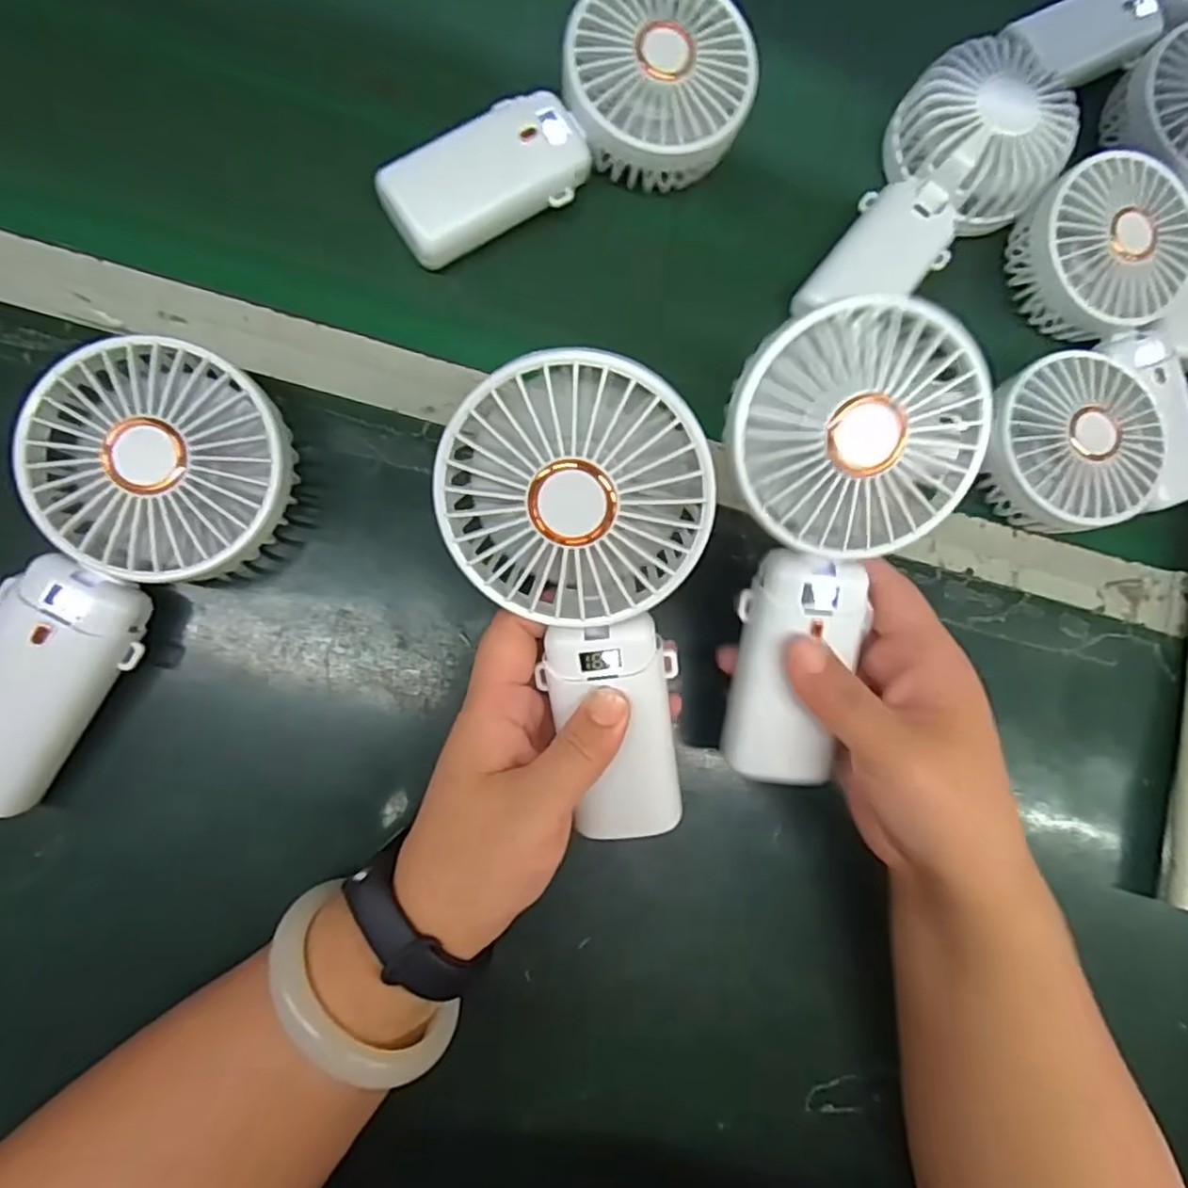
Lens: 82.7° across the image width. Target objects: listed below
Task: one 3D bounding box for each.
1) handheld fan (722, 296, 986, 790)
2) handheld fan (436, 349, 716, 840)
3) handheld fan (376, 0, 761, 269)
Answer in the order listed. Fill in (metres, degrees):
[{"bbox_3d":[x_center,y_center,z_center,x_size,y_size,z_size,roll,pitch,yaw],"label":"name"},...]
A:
[{"bbox_3d":[0.084,-0.013,0.258,0.084,0.033,0.179,6,108,-7],"label":"handheld fan"},{"bbox_3d":[0.001,0.010,0.239,0.080,0.034,0.178,-14,113,-8],"label":"handheld fan"},{"bbox_3d":[-0.015,-0.222,0.316,0.186,0.044,0.089,-24,91,-12],"label":"handheld fan"}]

